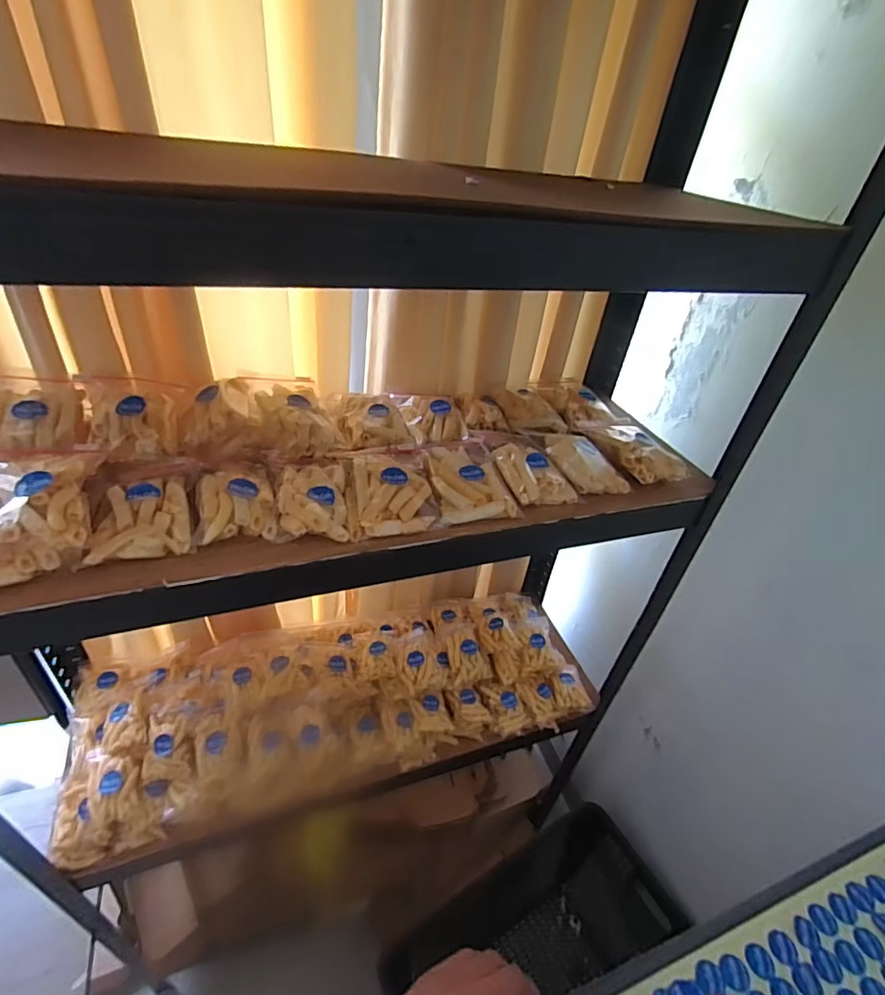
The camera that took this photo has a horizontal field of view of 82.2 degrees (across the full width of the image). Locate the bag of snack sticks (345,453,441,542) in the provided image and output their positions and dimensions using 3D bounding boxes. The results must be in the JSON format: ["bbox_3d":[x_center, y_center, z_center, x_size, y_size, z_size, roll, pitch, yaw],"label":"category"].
[{"bbox_3d":[-0.058,-0.013,0.557,0.094,0.029,0.133,-3,38,-13],"label":"bag of snack sticks"}]

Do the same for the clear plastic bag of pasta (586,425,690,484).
[{"bbox_3d":[0.259,-0.068,0.682,0.082,0.025,0.132,-9,40,-20],"label":"clear plastic bag of pasta"}]

